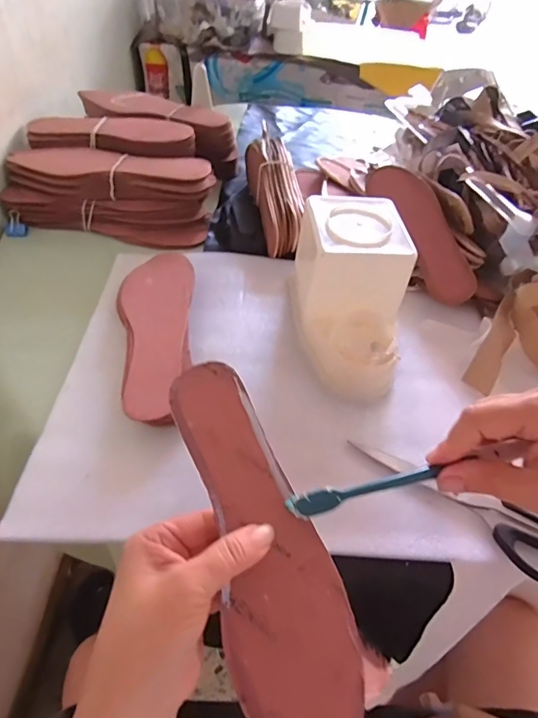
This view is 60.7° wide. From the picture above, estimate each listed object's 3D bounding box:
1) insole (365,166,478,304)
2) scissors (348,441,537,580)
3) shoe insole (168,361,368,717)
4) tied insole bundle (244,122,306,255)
[{"bbox_3d":[0.193,-0.169,0.582,0.054,0.042,0.223,-12,65,-16],"label":"insole"},{"bbox_3d":[0.163,0.126,0.383,0.198,0.013,0.063,22,50,13],"label":"scissors"},{"bbox_3d":[-0.003,0.105,0.277,0.070,0.004,0.226,-15,67,-7],"label":"shoe insole"},{"bbox_3d":[0.014,-0.234,0.641,0.063,0.072,0.221,-5,50,-10],"label":"tied insole bundle"}]

